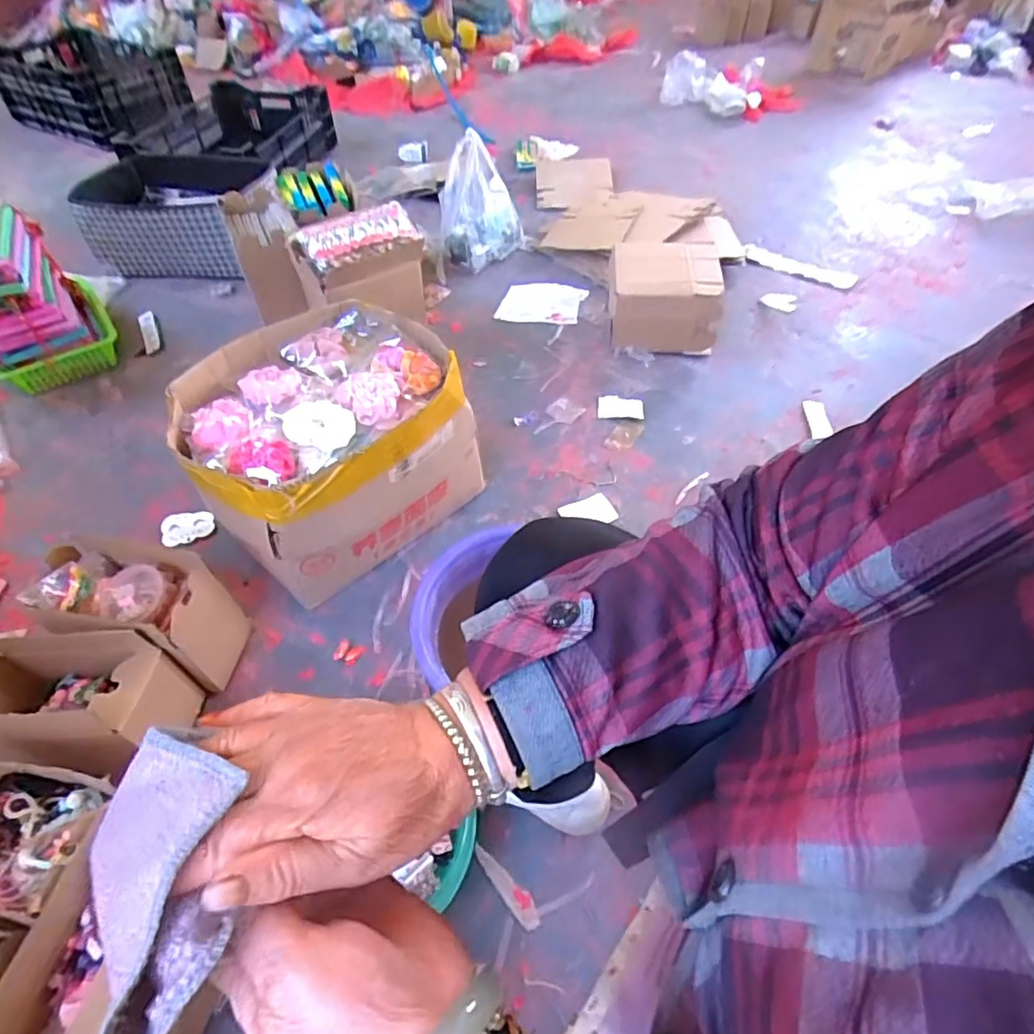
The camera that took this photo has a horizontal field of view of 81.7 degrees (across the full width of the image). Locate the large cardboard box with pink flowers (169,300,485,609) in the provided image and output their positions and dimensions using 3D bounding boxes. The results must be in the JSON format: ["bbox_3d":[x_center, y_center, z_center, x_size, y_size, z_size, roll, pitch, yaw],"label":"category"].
[{"bbox_3d":[-0.292,-0.100,0.947,0.346,0.270,0.385,36,59,27],"label":"large cardboard box with pink flowers"}]

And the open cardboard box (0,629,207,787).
[{"bbox_3d":[-0.532,0.233,0.728,0.214,0.185,0.119,-2,49,-1],"label":"open cardboard box"}]

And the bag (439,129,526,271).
[{"bbox_3d":[-0.098,-0.810,1.553,0.195,0.249,0.164,11,50,11],"label":"bag"}]

